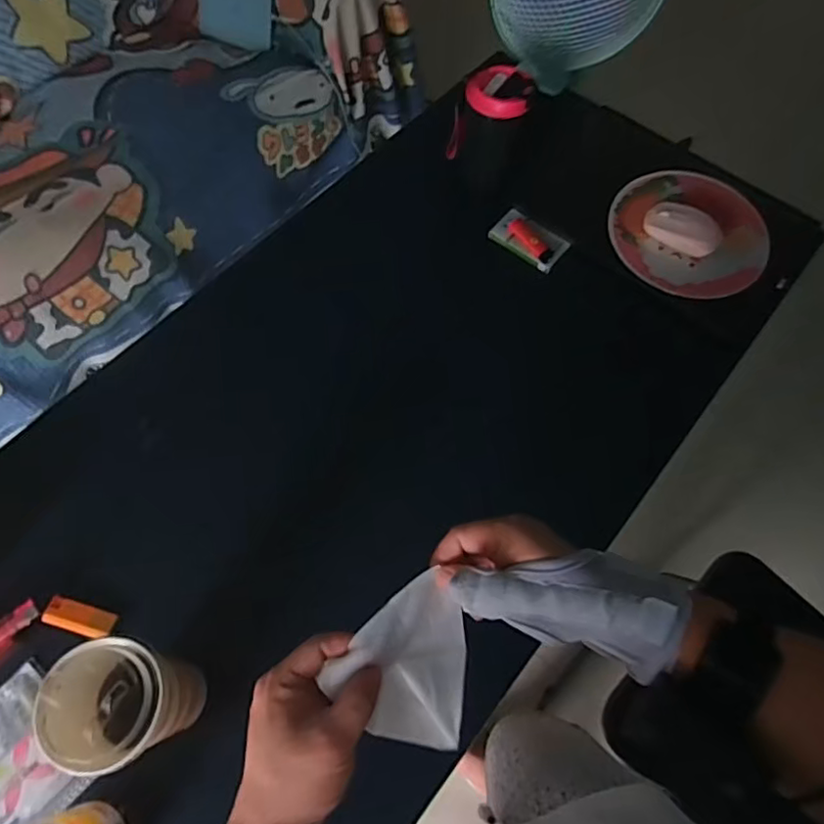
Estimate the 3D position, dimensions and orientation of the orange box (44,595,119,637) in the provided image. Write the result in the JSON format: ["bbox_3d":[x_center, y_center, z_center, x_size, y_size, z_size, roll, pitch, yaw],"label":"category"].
[{"bbox_3d":[-0.338,0.210,0.591,0.073,0.014,0.027,13,66,5],"label":"orange box"}]

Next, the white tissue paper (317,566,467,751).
[{"bbox_3d":[-0.001,0.186,0.404,0.090,0.143,0.041,-17,33,-9],"label":"white tissue paper"}]

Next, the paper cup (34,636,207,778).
[{"bbox_3d":[-0.225,0.239,0.482,0.073,0.169,0.087,-5,65,-4],"label":"paper cup"}]

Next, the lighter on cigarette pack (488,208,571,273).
[{"bbox_3d":[0.162,-0.240,0.804,0.098,0.018,0.057,36,69,14],"label":"lighter on cigarette pack"}]

